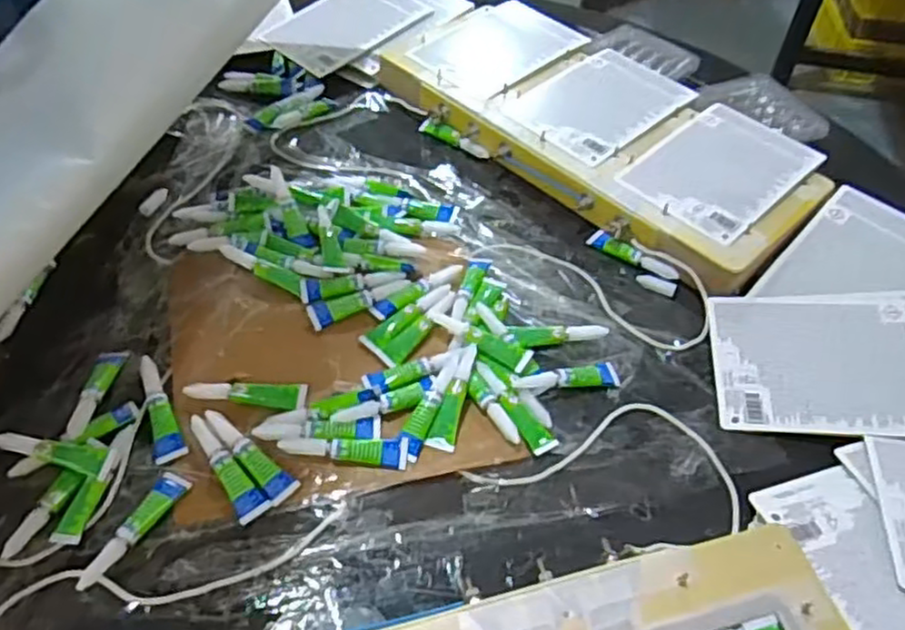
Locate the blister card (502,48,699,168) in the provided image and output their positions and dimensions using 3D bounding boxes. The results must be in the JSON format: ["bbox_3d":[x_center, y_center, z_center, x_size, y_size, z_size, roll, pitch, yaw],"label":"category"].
[{"bbox_3d":[0.148,-0.210,0.707,0.175,0.011,0.117,-36,59,-28],"label":"blister card"}]

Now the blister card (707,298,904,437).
[{"bbox_3d":[0.283,0.035,0.532,0.170,0.008,0.116,1,56,10],"label":"blister card"}]

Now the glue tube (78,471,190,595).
[{"bbox_3d":[-0.191,0.129,0.436,0.019,0.007,0.081,18,51,13],"label":"glue tube"}]

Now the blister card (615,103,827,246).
[{"bbox_3d":[0.241,-0.131,0.643,0.166,0.005,0.115,-38,61,-26],"label":"blister card"}]

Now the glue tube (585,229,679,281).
[{"bbox_3d":[0.151,-0.050,0.611,0.082,0.014,0.010,35,56,25],"label":"glue tube"}]

